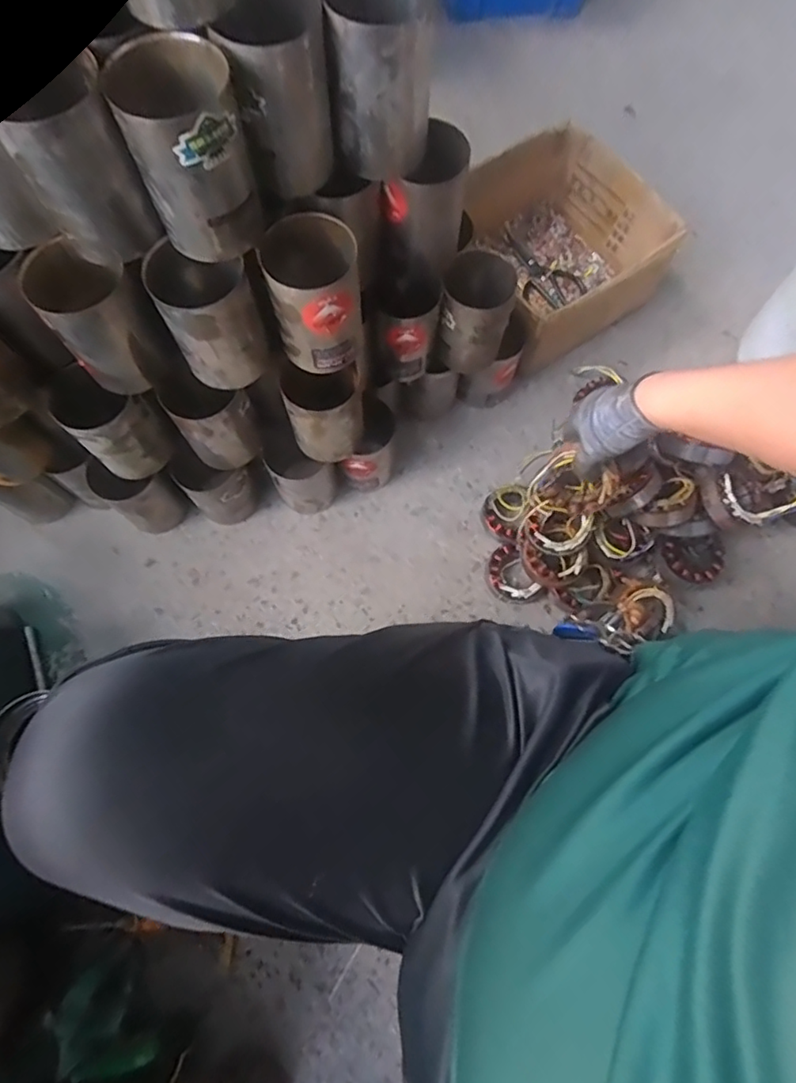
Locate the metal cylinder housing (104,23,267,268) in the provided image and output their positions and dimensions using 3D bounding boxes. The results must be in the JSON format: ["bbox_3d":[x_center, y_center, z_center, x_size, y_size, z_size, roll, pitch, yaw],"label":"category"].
[{"bbox_3d":[-0.170,-0.320,0.476,0.087,0.130,0.093,-9,73,-4],"label":"metal cylinder housing"}]

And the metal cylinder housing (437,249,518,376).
[{"bbox_3d":[0.102,-0.303,0.756,0.088,0.126,0.098,9,73,2],"label":"metal cylinder housing"}]

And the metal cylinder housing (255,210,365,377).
[{"bbox_3d":[-0.085,-0.253,0.592,0.091,0.115,0.094,-9,73,-4],"label":"metal cylinder housing"}]

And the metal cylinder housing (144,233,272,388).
[{"bbox_3d":[-0.191,-0.231,0.587,0.090,0.119,0.087,-23,74,-8],"label":"metal cylinder housing"}]

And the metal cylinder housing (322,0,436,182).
[{"bbox_3d":[-0.015,-0.426,0.515,0.090,0.127,0.093,1,73,-1],"label":"metal cylinder housing"}]

